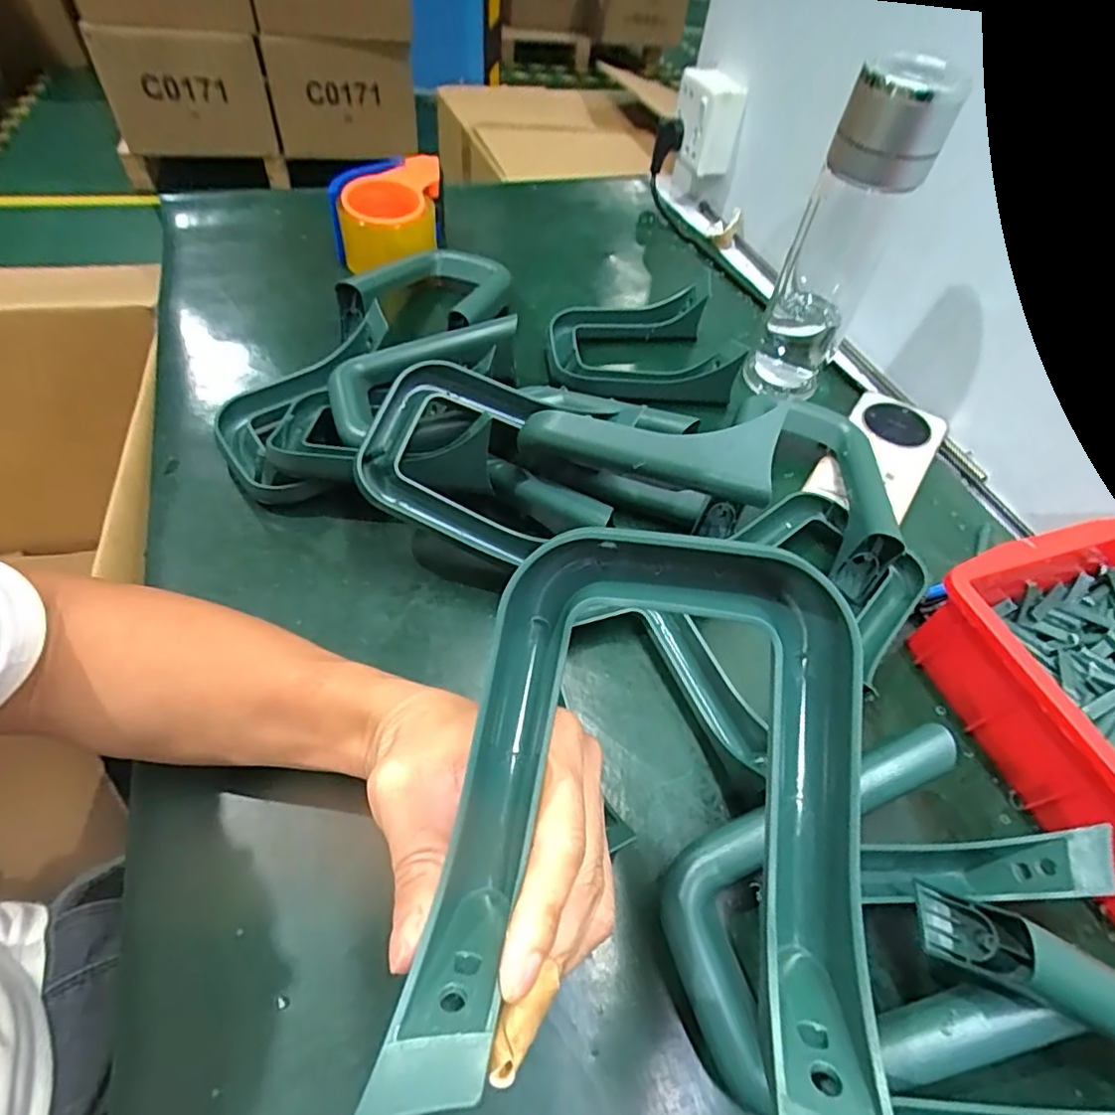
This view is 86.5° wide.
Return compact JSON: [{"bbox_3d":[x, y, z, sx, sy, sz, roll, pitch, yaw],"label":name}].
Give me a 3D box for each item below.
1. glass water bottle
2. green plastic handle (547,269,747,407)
[{"bbox_3d":[0.218,-0.237,0.476,0.067,0.252,0.061,15,53,6],"label":"glass water bottle"},{"bbox_3d":[0.070,-0.194,0.538,0.169,0.052,0.141,-8,54,-11],"label":"green plastic handle"}]

